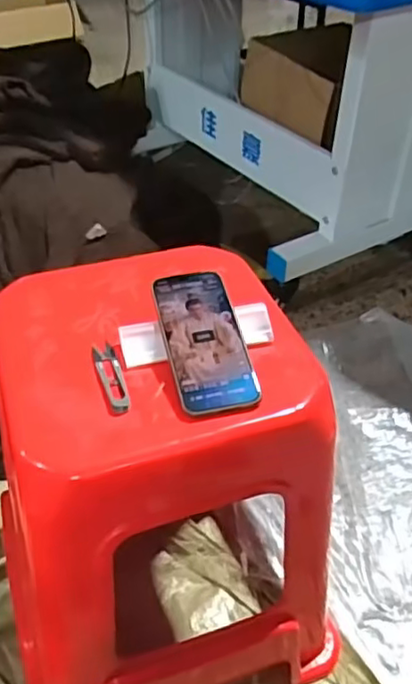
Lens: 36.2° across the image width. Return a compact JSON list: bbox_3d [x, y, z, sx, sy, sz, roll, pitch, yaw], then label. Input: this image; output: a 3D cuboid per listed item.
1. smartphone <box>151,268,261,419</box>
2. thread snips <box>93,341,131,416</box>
[{"bbox_3d":[-0.002,-0.004,0.609,0.075,0.006,0.154,-9,58,-13],"label":"smartphone"},{"bbox_3d":[-0.090,0.032,0.601,0.022,0.006,0.095,-11,43,-14],"label":"thread snips"}]

